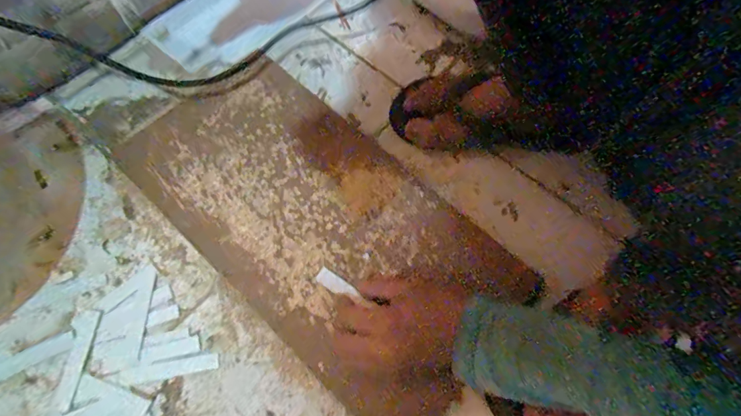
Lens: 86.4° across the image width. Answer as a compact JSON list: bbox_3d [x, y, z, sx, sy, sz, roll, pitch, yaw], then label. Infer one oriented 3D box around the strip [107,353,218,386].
[{"bbox_3d":[-0.183,0.145,0.354,0.088,0.007,0.015,-10,68,-6],"label":"strip"}]

